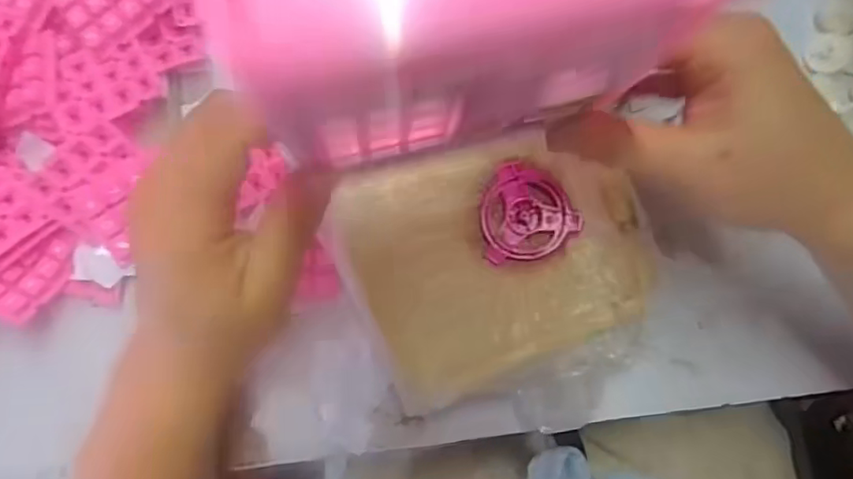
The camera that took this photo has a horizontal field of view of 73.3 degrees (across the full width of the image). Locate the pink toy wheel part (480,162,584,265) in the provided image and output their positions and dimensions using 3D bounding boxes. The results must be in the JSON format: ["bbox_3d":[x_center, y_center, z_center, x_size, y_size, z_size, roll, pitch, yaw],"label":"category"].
[{"bbox_3d":[0.058,-0.017,0.321,0.053,0.004,0.053,-9,87,3],"label":"pink toy wheel part"}]

